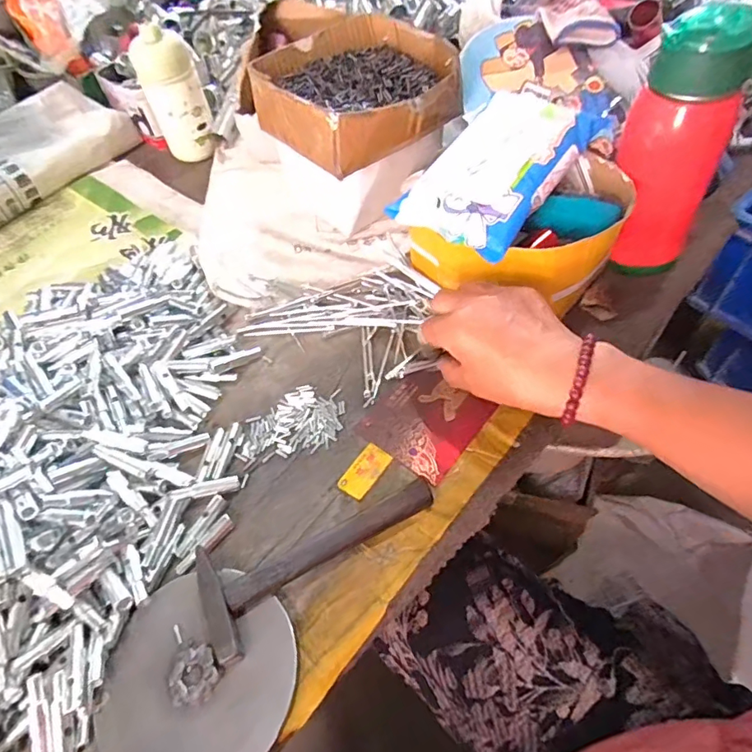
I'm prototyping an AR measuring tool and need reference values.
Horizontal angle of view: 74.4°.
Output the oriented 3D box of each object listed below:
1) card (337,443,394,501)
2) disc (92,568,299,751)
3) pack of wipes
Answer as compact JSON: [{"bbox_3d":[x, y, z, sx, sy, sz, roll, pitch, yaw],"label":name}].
[{"bbox_3d":[-0.009,0.075,0.396,0.025,0.004,0.045,31,64,22],"label":"card"},{"bbox_3d":[-0.114,0.192,0.317,0.123,0.009,0.121,-3,53,4],"label":"disc"},{"bbox_3d":[0.103,-0.177,0.411,0.106,0.042,0.168,34,65,24],"label":"pack of wipes"}]

